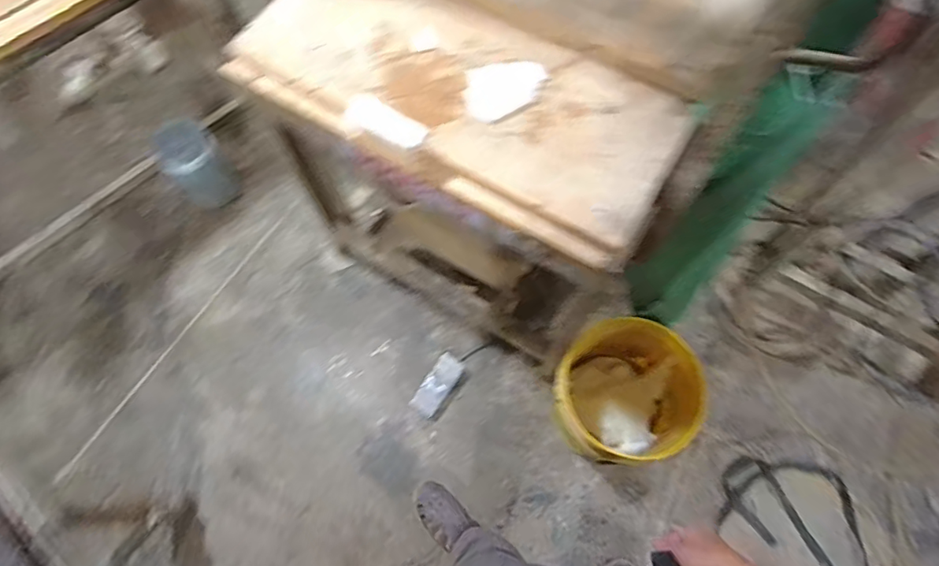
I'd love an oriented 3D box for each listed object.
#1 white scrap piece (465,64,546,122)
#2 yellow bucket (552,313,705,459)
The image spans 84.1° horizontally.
[{"bbox_3d":[0.059,-0.317,0.861,0.129,0.005,0.108,-1,71,4],"label":"white scrap piece"},{"bbox_3d":[0.375,0.282,1.313,0.325,0.291,0.297,0,67,0],"label":"yellow bucket"}]

